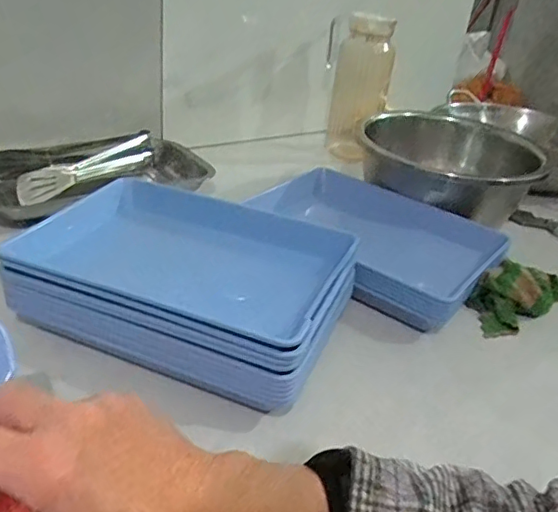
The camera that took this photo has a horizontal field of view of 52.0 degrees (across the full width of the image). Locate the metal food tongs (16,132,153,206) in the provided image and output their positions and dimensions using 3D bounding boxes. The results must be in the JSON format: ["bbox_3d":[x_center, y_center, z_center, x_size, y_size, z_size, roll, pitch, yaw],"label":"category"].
[{"bbox_3d":[-0.247,-0.116,0.756,0.032,0.039,0.201,26,36,28],"label":"metal food tongs"}]

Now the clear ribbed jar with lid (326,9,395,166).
[{"bbox_3d":[0.125,-0.253,0.880,0.084,0.196,0.076,9,31,2],"label":"clear ribbed jar with lid"}]

